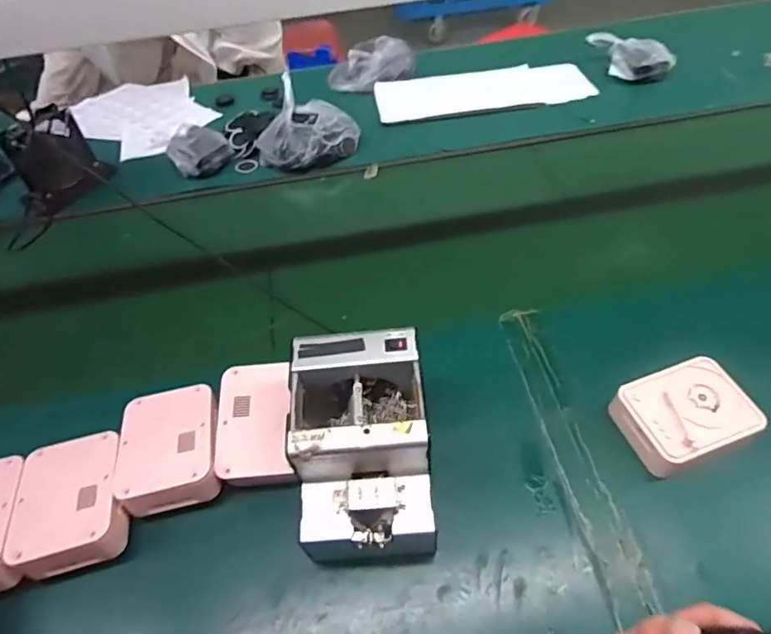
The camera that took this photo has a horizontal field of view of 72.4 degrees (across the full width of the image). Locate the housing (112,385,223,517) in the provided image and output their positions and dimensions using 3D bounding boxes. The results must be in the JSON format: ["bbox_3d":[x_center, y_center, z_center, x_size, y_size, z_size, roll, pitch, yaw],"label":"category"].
[{"bbox_3d":[-0.237,0.140,0.580,0.103,0.037,0.132,-14,50,-6],"label":"housing"}]

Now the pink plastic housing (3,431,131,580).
[{"bbox_3d":[-0.326,0.189,0.547,0.100,0.039,0.128,-16,51,-8],"label":"pink plastic housing"}]

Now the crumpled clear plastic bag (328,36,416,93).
[{"bbox_3d":[-0.032,-0.558,1.156,0.198,0.064,0.117,-10,50,-3],"label":"crumpled clear plastic bag"}]

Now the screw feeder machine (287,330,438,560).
[{"bbox_3d":[-0.021,0.127,0.523,0.119,0.143,0.173,-5,50,1],"label":"screw feeder machine"}]

